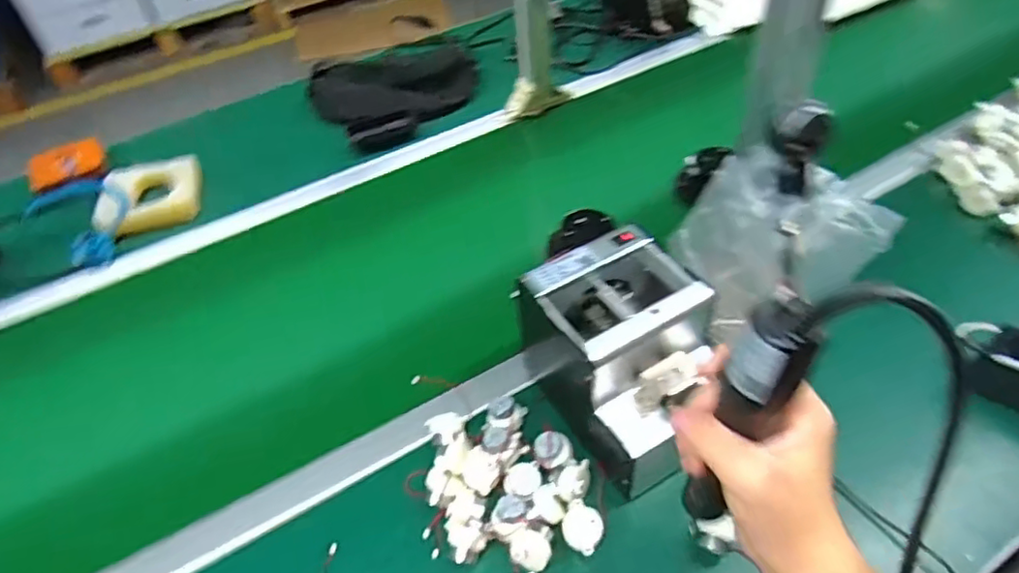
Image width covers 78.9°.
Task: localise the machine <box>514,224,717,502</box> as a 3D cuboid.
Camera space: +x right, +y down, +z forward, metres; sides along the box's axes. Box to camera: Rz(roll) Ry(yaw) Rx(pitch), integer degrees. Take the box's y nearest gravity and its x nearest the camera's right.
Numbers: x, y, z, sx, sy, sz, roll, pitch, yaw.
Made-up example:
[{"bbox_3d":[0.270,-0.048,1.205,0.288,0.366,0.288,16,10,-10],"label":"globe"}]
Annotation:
[{"bbox_3d":[0.107,0.066,0.568,0.125,0.161,0.161,-25,49,-17],"label":"machine"}]

